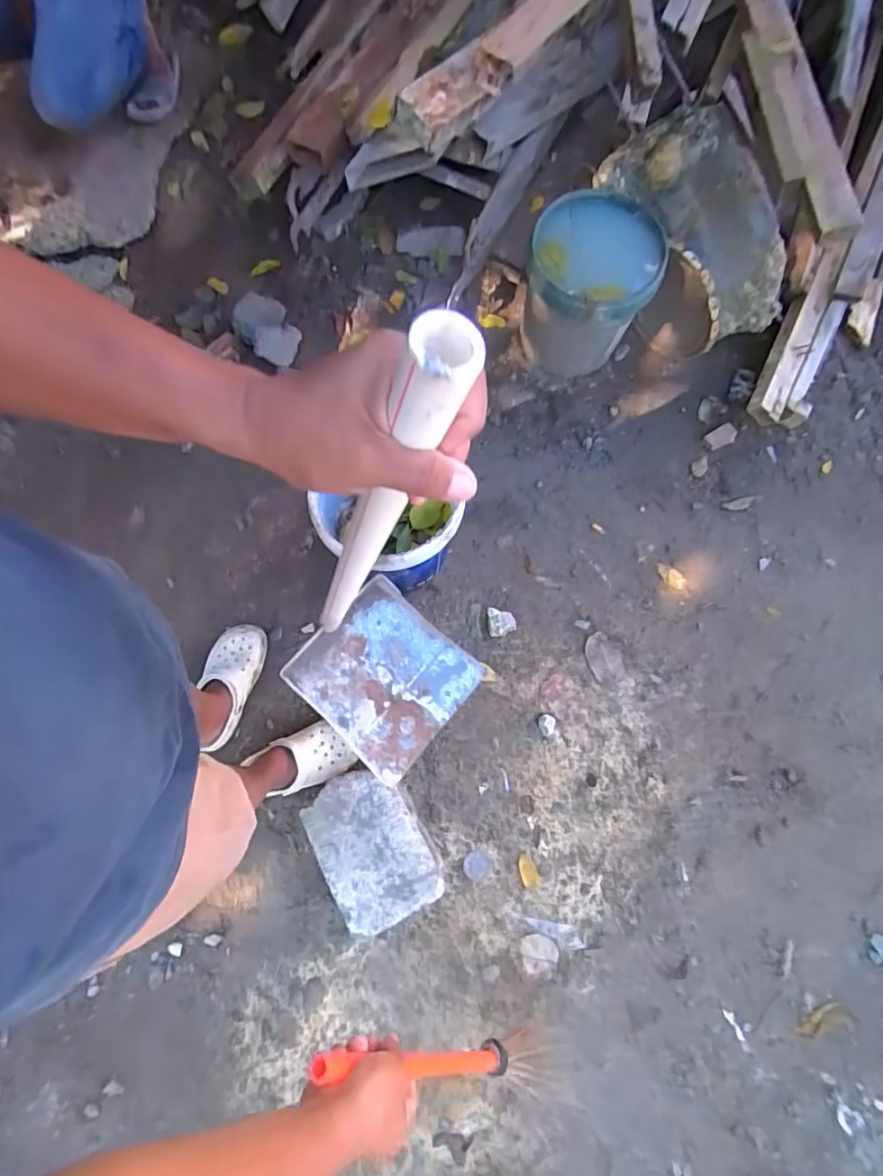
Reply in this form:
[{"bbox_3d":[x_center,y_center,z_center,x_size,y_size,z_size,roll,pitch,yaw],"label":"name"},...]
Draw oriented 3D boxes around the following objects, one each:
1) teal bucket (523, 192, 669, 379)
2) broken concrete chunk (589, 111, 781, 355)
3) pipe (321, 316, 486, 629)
[{"bbox_3d":[0.356,-0.721,1.299,0.291,0.272,0.293,0,76,-1],"label":"teal bucket"},{"bbox_3d":[0.615,-0.849,1.321,0.352,0.338,0.498,-21,77,-7],"label":"broken concrete chunk"},{"bbox_3d":[-0.076,-0.024,0.494,0.036,0.597,0.029,-1,76,-16],"label":"pipe"}]

